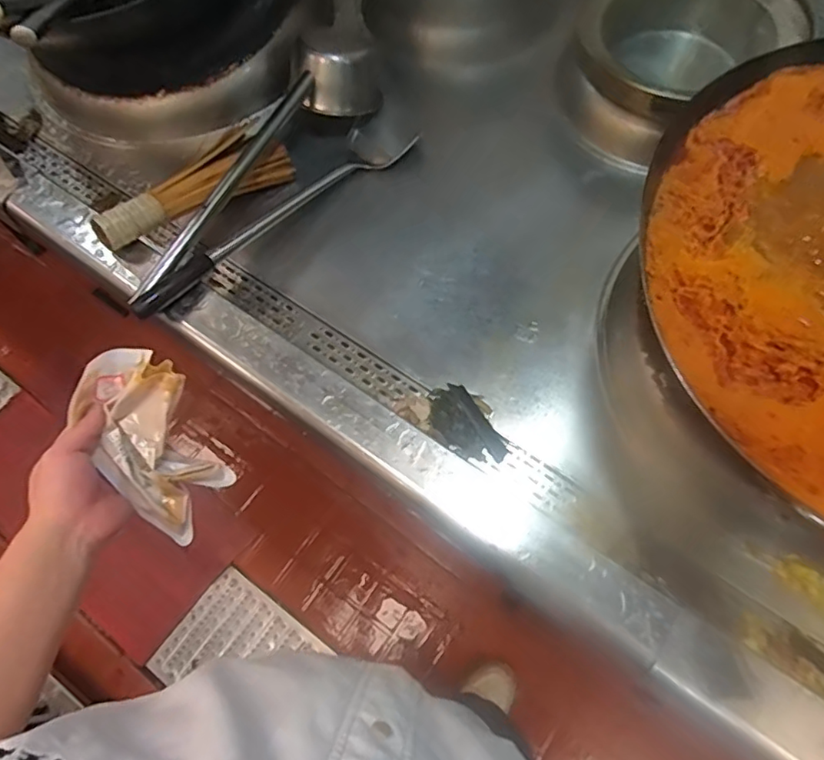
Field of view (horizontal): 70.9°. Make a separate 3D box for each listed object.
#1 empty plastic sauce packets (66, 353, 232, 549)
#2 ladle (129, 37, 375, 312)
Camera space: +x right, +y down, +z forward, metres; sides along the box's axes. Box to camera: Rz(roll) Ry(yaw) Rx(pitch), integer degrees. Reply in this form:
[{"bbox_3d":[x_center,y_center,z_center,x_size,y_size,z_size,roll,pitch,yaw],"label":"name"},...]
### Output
[{"bbox_3d":[-0.237,0.066,0.547,0.085,0.189,0.048,-13,22,-3],"label":"empty plastic sauce packets"},{"bbox_3d":[-0.244,-0.324,0.868,0.120,0.106,0.543,32,72,16],"label":"ladle"}]

